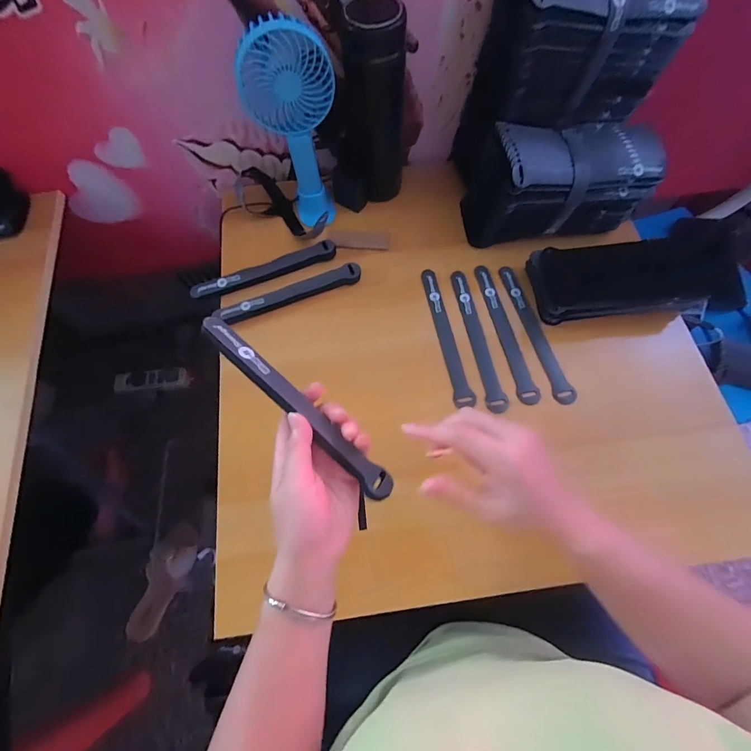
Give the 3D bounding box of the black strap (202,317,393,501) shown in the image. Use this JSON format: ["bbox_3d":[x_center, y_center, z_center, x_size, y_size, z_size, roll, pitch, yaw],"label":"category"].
[{"bbox_3d":[-0.062,0.023,0.290,0.199,0.006,0.025,43,43,3],"label":"black strap"}]

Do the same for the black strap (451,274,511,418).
[{"bbox_3d":[0.129,-0.050,0.450,0.023,0.006,0.193,-9,69,-1],"label":"black strap"}]

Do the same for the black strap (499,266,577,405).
[{"bbox_3d":[0.213,-0.060,0.481,0.025,0.012,0.207,-14,69,-3],"label":"black strap"}]

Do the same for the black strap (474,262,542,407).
[{"bbox_3d":[0.163,-0.059,0.453,0.023,0.005,0.196,-11,69,-1],"label":"black strap"}]

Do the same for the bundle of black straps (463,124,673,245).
[{"bbox_3d":[0.240,-0.254,0.466,0.224,0.110,0.100,-9,69,-1],"label":"bundle of black straps"}]

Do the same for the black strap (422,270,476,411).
[{"bbox_3d":[0.089,-0.054,0.455,0.024,0.004,0.193,-10,69,-1],"label":"black strap"}]

